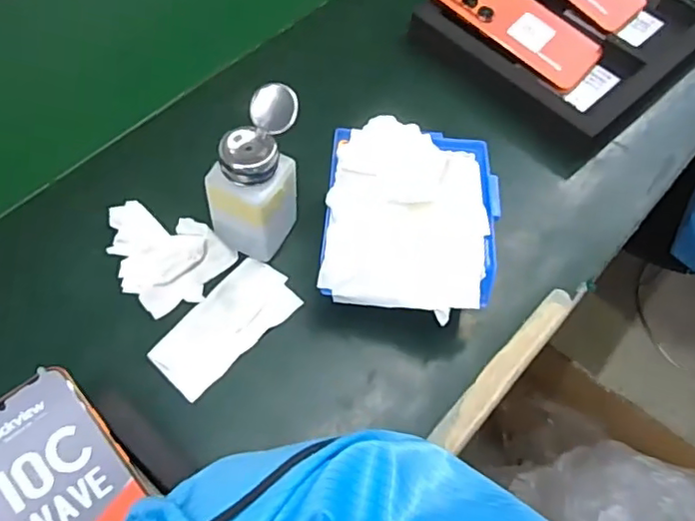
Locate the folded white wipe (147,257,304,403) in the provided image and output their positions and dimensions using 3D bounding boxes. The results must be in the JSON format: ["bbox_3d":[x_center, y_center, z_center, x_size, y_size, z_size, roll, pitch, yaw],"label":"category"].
[{"bbox_3d":[-0.091,0.048,0.448,0.057,0.007,0.113,38,65,19],"label":"folded white wipe"}]

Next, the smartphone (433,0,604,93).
[{"bbox_3d":[0.172,-0.240,0.593,0.169,0.010,0.076,40,75,6],"label":"smartphone"}]

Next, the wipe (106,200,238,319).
[{"bbox_3d":[-0.151,-0.010,0.467,0.106,0.018,0.077,34,64,18],"label":"wipe"}]

